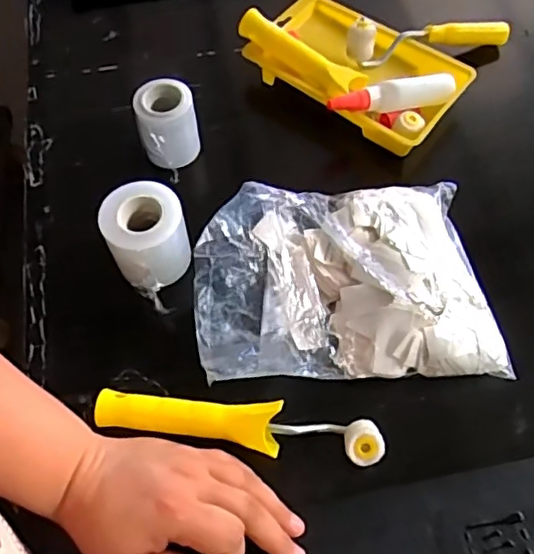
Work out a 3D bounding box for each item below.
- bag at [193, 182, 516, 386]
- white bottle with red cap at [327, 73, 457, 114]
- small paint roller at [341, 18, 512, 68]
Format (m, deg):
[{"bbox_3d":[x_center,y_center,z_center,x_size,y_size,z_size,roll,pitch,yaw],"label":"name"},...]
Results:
[{"bbox_3d":[0.057,0.000,0.457,0.226,0.066,0.167,-7,62,-4],"label":"bag"},{"bbox_3d":[0.116,-0.164,0.546,0.122,0.032,0.021,-16,63,-8],"label":"white bottle with red cap"},{"bbox_3d":[0.163,-0.242,0.593,0.176,0.058,0.022,-15,63,-8],"label":"small paint roller"}]

